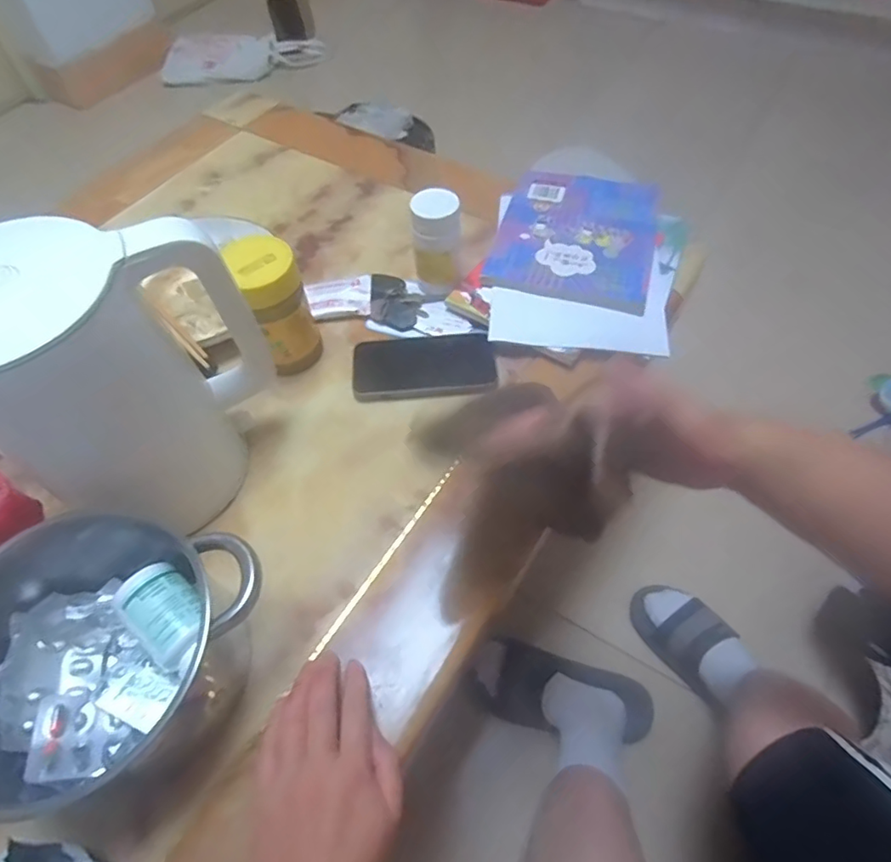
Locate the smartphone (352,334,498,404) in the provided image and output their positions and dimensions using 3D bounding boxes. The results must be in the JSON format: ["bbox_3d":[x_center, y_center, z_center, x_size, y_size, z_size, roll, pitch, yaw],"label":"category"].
[{"bbox_3d":[-0.023,-0.066,0.569,0.145,0.015,0.068,-5,57,0],"label":"smartphone"}]

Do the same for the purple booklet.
[{"bbox_3d":[0.155,-0.233,0.651,0.177,0.015,0.218,13,59,11],"label":"purple booklet"}]

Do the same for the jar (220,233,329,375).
[{"bbox_3d":[-0.163,-0.122,0.546,0.057,0.127,0.060,-1,57,2],"label":"jar"}]

